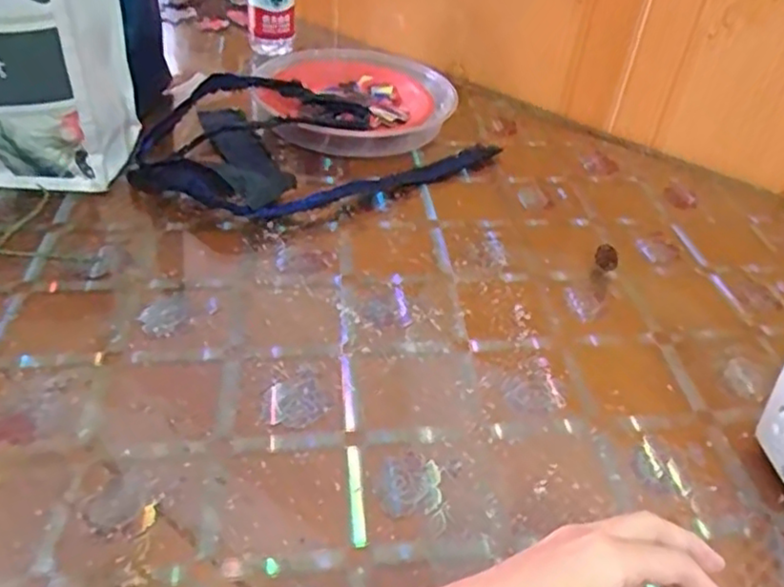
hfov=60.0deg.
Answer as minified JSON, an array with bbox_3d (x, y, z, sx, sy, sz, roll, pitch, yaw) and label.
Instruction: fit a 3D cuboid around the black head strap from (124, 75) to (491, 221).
[{"bbox_3d":[-0.086,-0.169,0.714,0.350,0.047,0.212,-16,45,-25],"label":"black head strap"}]

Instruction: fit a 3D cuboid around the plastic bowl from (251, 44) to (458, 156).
[{"bbox_3d":[-0.045,-0.231,0.797,0.221,0.047,0.200,-6,41,-15],"label":"plastic bowl"}]

